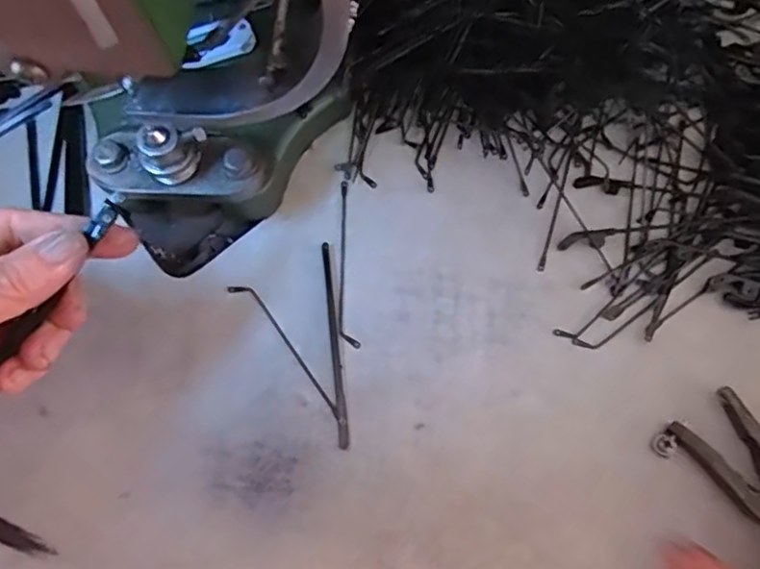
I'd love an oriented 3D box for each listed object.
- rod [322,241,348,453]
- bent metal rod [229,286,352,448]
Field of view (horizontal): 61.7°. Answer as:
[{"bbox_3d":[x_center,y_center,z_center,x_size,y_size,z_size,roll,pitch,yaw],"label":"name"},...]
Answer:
[{"bbox_3d":[-0.021,0.027,0.303,0.005,0.004,0.099,-6,74,-1],"label":"rod"},{"bbox_3d":[-0.042,0.036,0.300,0.009,0.004,0.095,-36,76,-9],"label":"bent metal rod"}]

